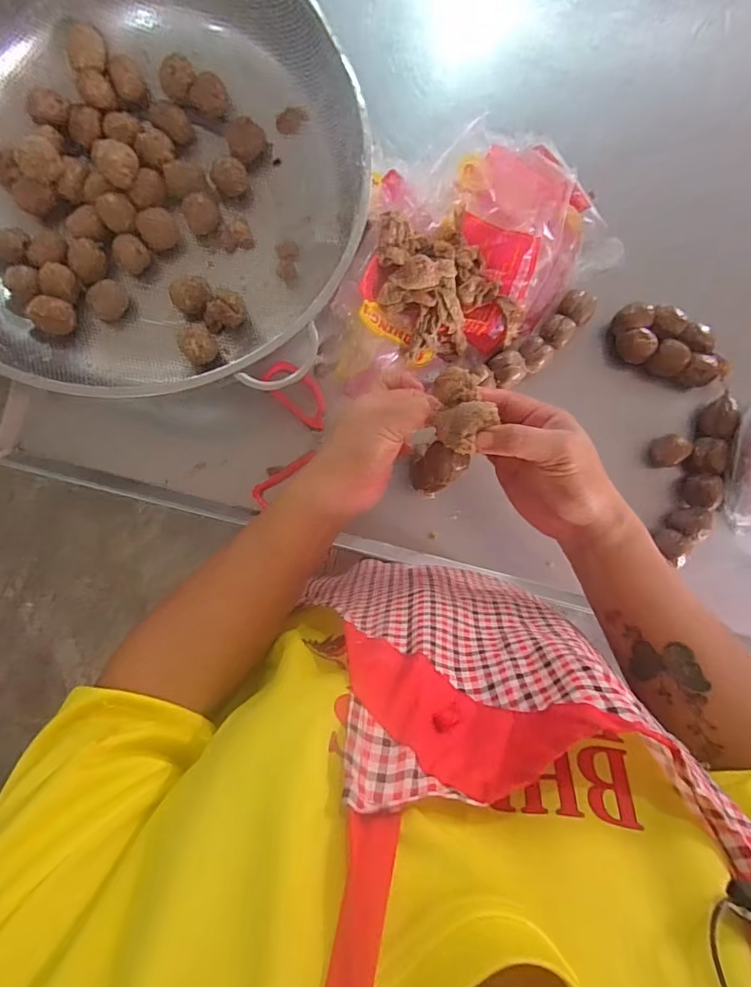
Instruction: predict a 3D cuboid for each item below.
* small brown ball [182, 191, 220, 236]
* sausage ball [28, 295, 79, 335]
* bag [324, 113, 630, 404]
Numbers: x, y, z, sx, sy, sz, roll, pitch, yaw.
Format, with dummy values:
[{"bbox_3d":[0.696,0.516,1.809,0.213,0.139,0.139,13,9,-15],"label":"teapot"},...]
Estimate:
[{"bbox_3d":[-0.171,-0.276,0.464,0.032,0.026,0.029,-24,89,-2],"label":"small brown ball"},{"bbox_3d":[-0.306,-0.168,0.446,0.031,0.034,0.031,0,89,-2],"label":"sausage ball"},{"bbox_3d":[0.080,-0.234,0.467,0.320,0.060,0.207,-38,90,-2],"label":"bag"}]

